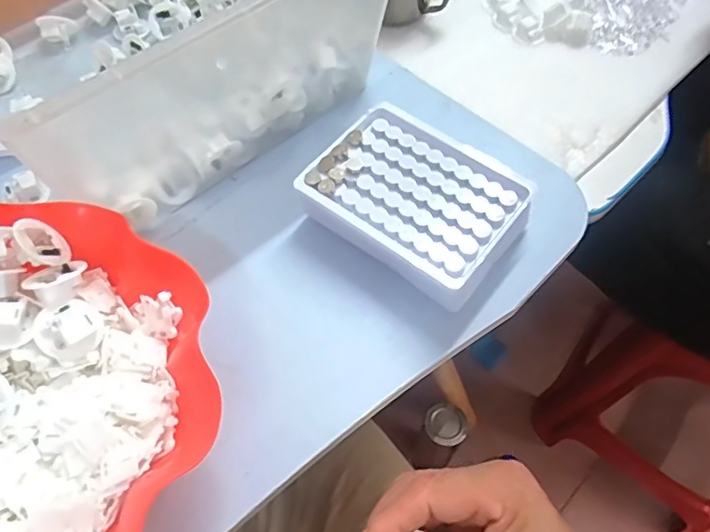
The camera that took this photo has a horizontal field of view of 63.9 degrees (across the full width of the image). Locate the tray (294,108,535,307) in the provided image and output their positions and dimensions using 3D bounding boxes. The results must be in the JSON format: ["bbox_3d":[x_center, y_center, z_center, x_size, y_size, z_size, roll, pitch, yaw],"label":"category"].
[{"bbox_3d":[0.039,-0.040,0.387,0.135,0.048,0.101,31,62,16],"label":"tray"}]

